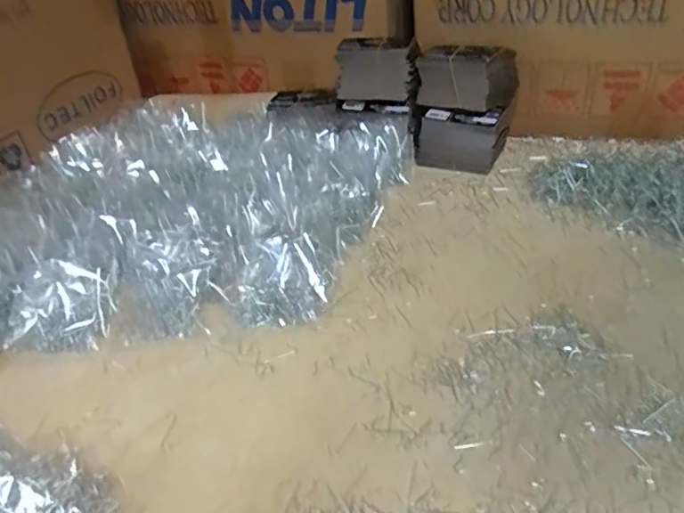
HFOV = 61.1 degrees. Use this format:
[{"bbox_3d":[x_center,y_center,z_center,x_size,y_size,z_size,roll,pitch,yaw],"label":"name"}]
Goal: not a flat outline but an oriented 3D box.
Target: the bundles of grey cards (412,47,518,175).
[{"bbox_3d":[0.155,-0.189,0.746,0.120,0.141,0.080,10,39,22],"label":"bundles of grey cards"}]

